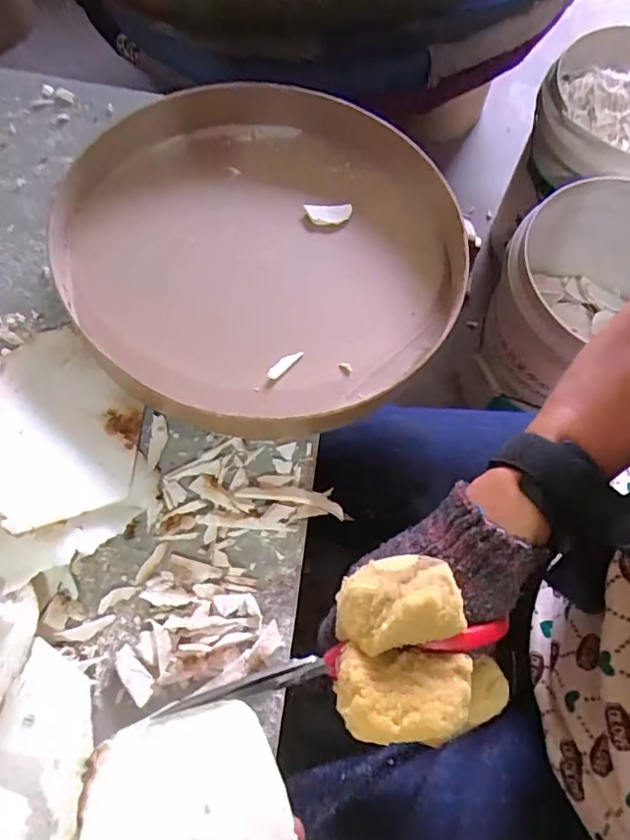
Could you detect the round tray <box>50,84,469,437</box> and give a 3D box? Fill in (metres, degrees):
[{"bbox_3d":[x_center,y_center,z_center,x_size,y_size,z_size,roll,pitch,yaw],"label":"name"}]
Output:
[{"bbox_3d":[-0.048,-0.141,0.427,0.313,0.041,0.294,34,72,10],"label":"round tray"}]

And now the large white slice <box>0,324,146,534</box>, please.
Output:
[{"bbox_3d":[-0.170,-0.002,0.365,0.092,0.016,0.147,-12,59,-29],"label":"large white slice"}]

